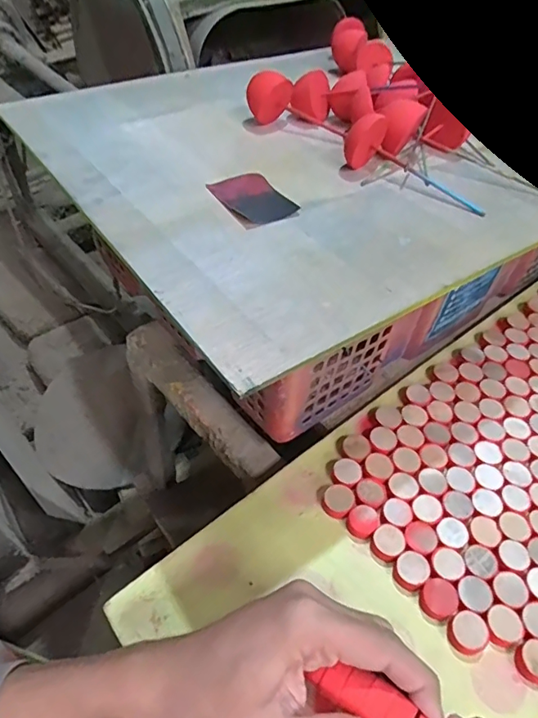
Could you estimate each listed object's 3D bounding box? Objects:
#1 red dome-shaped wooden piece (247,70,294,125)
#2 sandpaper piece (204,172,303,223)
[{"bbox_3d":[0.001,-0.213,0.409,0.036,0.040,0.031,2,50,-3],"label":"red dome-shaped wooden piece"},{"bbox_3d":[-0.011,-0.109,0.337,0.041,0.005,0.061,-21,55,-21],"label":"sandpaper piece"}]

